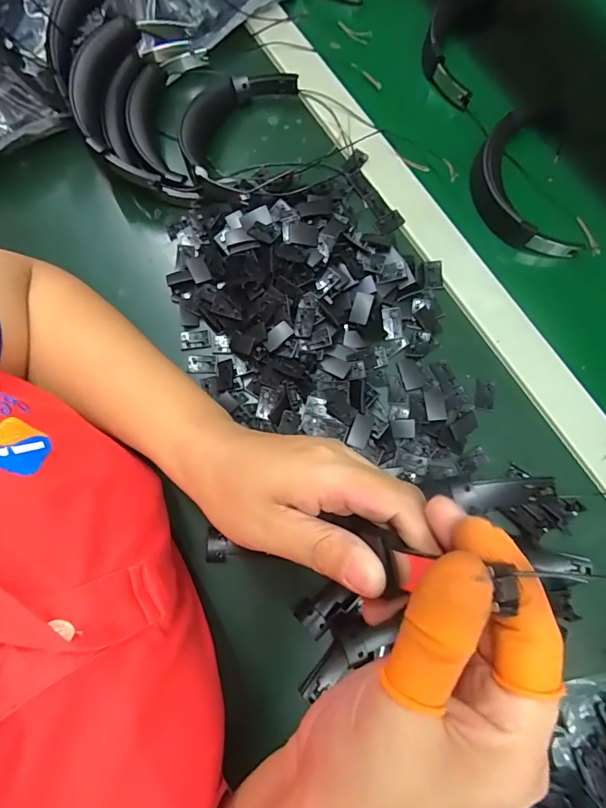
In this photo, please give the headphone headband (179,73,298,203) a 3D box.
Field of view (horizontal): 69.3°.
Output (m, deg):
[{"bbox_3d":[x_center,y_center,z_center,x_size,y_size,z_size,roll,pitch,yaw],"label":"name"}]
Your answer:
[{"bbox_3d":[-0.065,-0.247,0.394,0.082,0.043,0.149,17,77,4],"label":"headphone headband"}]

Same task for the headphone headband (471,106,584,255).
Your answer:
[{"bbox_3d":[0.200,-0.211,0.401,0.090,0.035,0.154,0,76,0],"label":"headphone headband"}]

